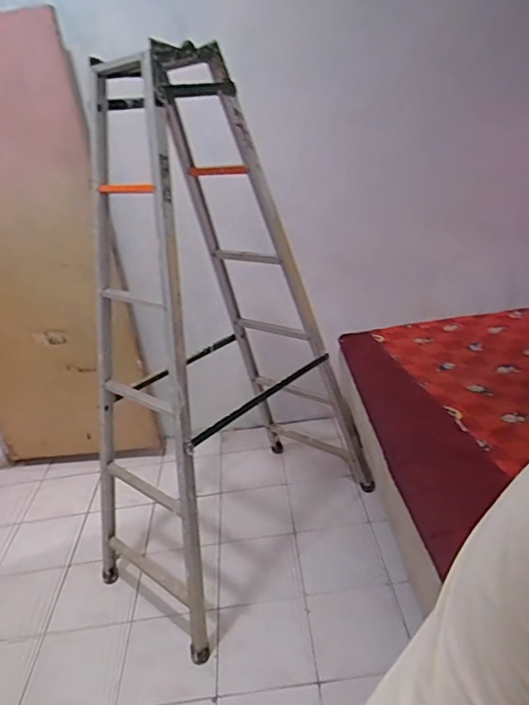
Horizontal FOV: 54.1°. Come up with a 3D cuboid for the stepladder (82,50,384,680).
[{"bbox_3d":[-0.196,-0.024,1.701,0.547,1.652,0.920,15,33,40],"label":"stepladder"}]

